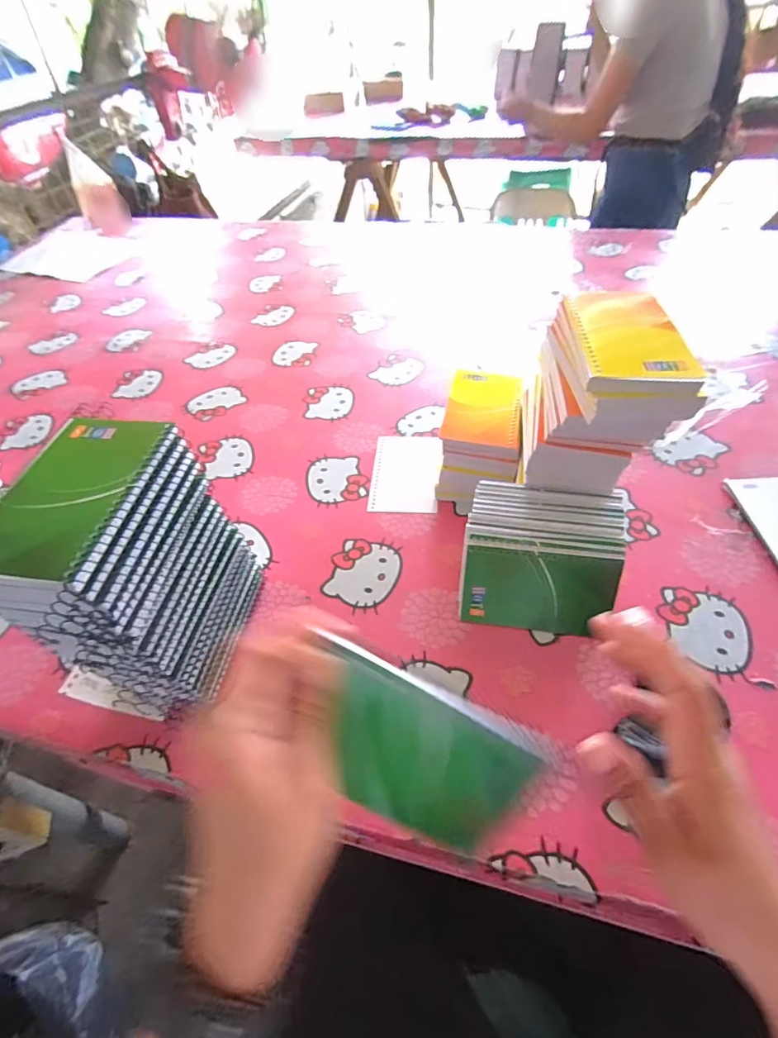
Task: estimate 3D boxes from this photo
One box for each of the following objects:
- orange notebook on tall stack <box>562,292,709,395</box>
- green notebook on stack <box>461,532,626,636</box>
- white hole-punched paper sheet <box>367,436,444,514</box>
[{"bbox_3d":[0.185,-0.147,0.379,0.082,0.016,0.131,-4,54,3],"label":"orange notebook on tall stack"},{"bbox_3d":[0.133,0.060,0.429,0.129,0.086,0.011,5,21,10],"label":"green notebook on stack"},{"bbox_3d":[0.022,-0.060,0.584,0.083,0.007,0.128,2,49,5],"label":"white hole-punched paper sheet"}]

